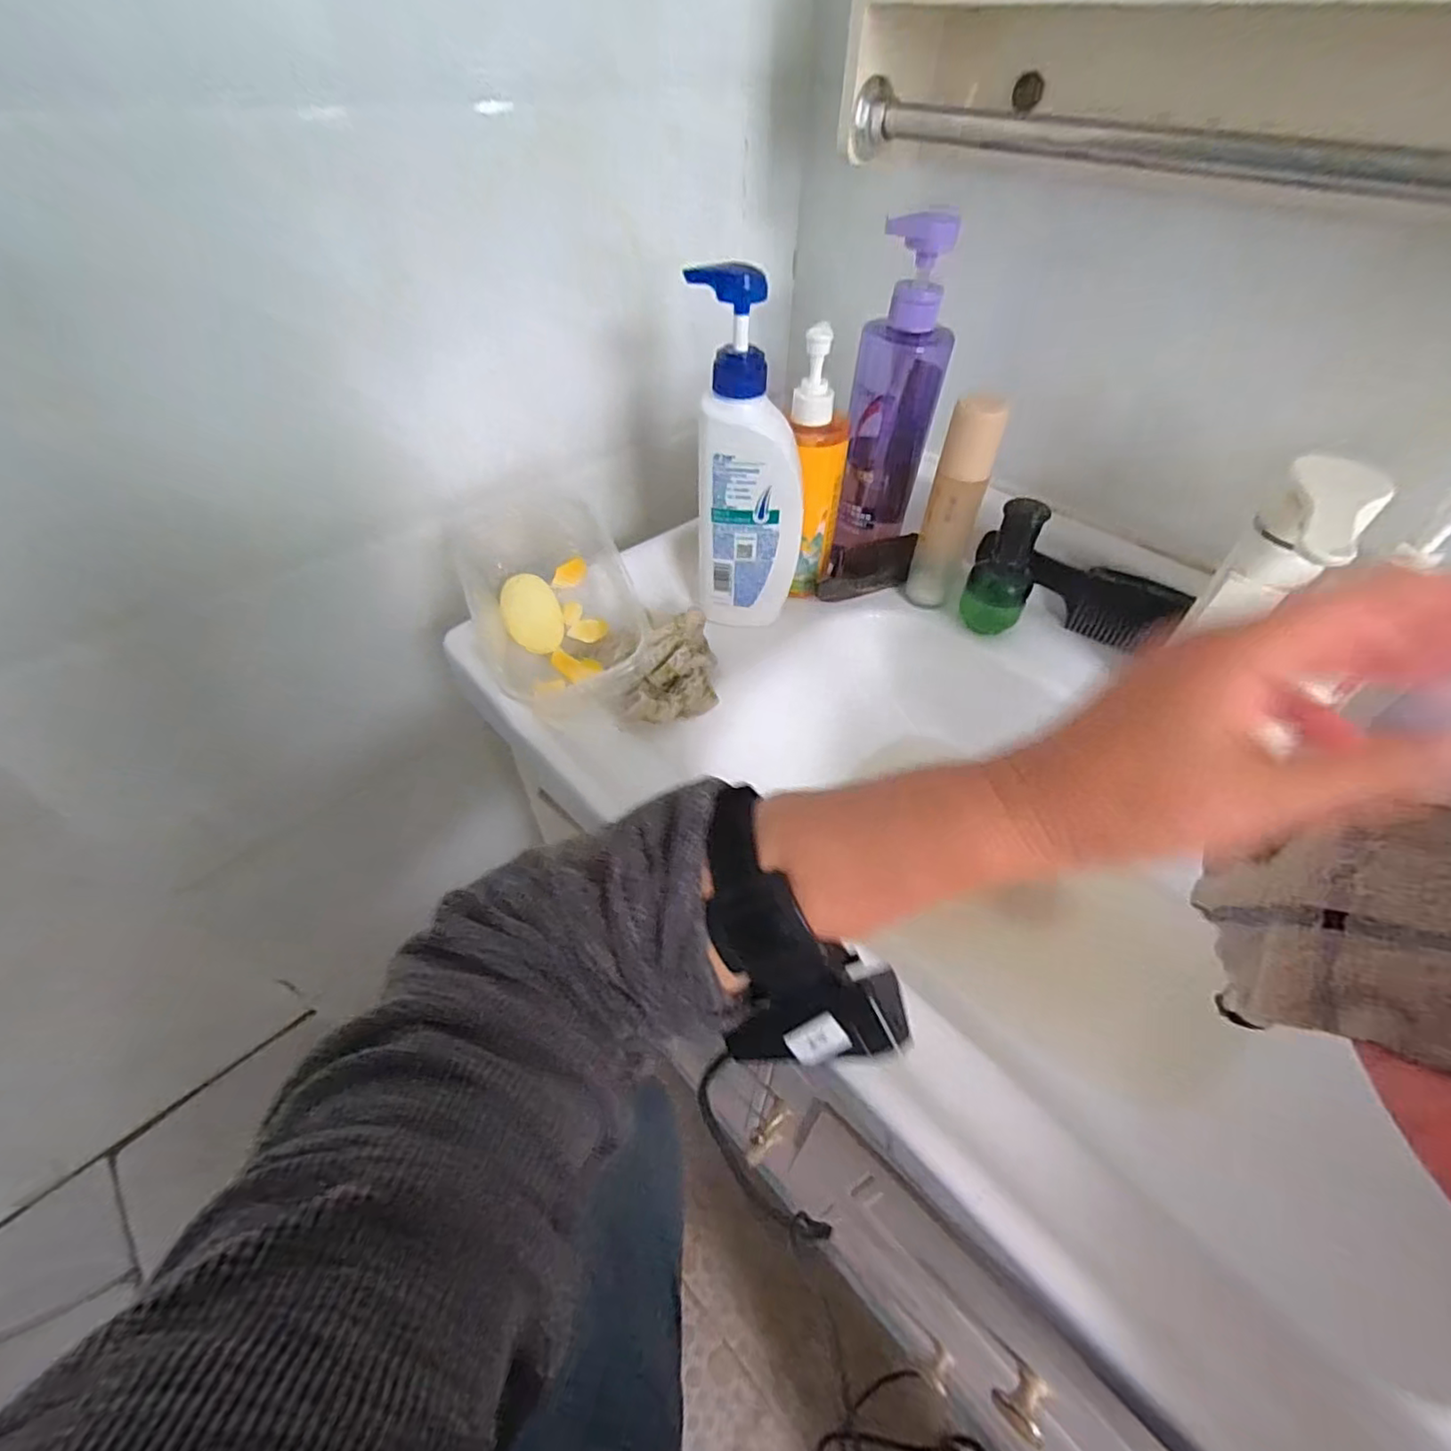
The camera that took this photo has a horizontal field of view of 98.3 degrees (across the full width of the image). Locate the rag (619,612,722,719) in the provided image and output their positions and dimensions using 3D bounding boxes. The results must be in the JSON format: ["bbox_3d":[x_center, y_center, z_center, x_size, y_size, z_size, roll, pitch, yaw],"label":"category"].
[{"bbox_3d":[-0.037,-0.044,0.474,0.064,0.040,0.104,10,47,6],"label":"rag"}]

